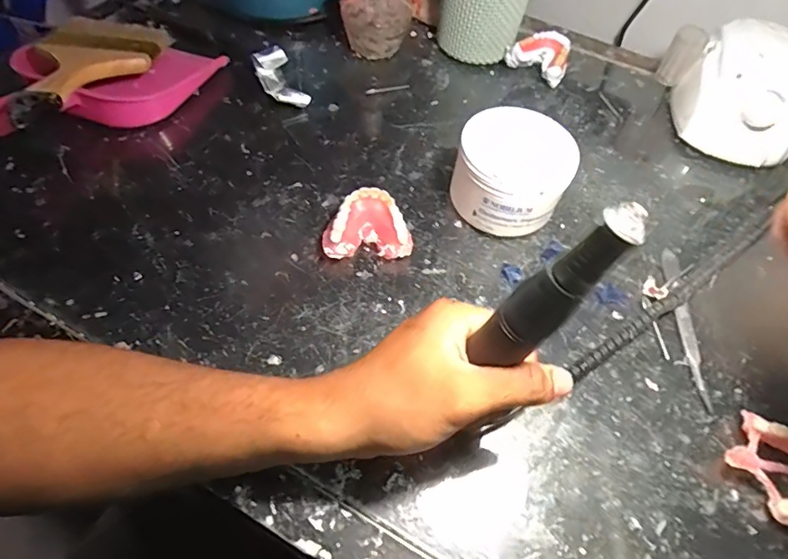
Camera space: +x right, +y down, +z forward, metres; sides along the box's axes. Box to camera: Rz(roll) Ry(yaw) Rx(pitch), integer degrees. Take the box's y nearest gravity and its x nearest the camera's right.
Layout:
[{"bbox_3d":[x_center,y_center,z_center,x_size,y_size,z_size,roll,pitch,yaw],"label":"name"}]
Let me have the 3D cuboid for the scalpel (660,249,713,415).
[{"bbox_3d":[0.221,0.032,0.372,0.014,0.006,0.136,8,56,0],"label":"scalpel"}]

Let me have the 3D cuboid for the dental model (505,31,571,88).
[{"bbox_3d":[0.160,-0.244,0.539,0.066,0.035,0.057,27,58,12],"label":"dental model"}]

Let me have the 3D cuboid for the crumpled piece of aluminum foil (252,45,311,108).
[{"bbox_3d":[-0.110,-0.194,0.480,0.035,0.021,0.070,-32,77,-20],"label":"crumpled piece of aluminum foil"}]

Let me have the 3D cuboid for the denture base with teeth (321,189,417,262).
[{"bbox_3d":[-0.021,-0.042,0.383,0.066,0.031,0.049,-2,56,-6],"label":"denture base with teeth"}]

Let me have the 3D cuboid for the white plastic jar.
[{"bbox_3d":[0.095,-0.082,0.403,0.087,0.075,0.081,2,56,-4],"label":"white plastic jar"}]

